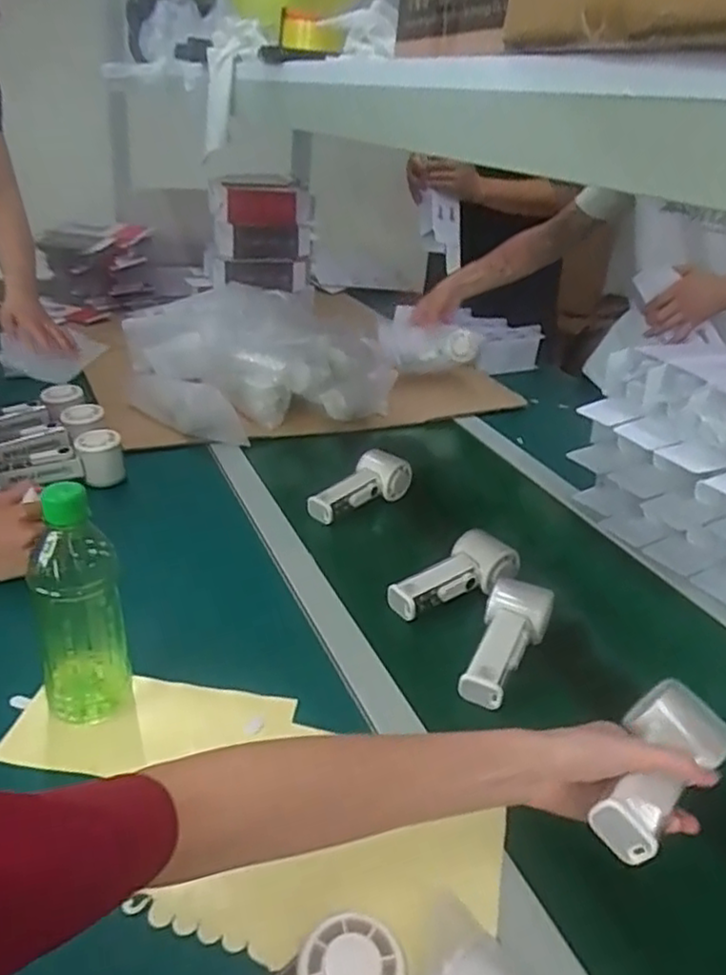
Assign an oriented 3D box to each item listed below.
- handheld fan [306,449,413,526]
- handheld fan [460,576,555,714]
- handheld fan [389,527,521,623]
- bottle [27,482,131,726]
[{"bbox_3d":[-0.004,0.000,0.919,0.068,0.053,0.147,25,33,29],"label":"handheld fan"},{"bbox_3d":[0.144,0.145,0.682,0.061,0.042,0.163,16,30,15],"label":"handheld fan"},{"bbox_3d":[0.100,0.099,0.755,0.141,0.050,0.065,-21,39,-41],"label":"handheld fan"},{"bbox_3d":[-0.221,0.086,0.544,0.063,0.199,0.066,-6,31,-23],"label":"bottle"}]

